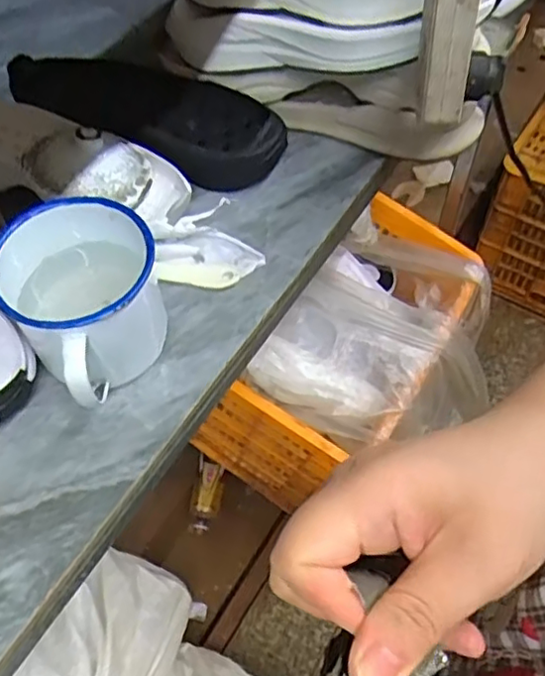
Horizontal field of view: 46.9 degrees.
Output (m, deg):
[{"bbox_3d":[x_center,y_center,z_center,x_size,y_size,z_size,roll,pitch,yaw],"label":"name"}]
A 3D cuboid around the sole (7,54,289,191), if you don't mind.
[{"bbox_3d":[-0.119,-0.212,0.586,0.275,0.049,0.096,23,60,14],"label":"sole"}]

